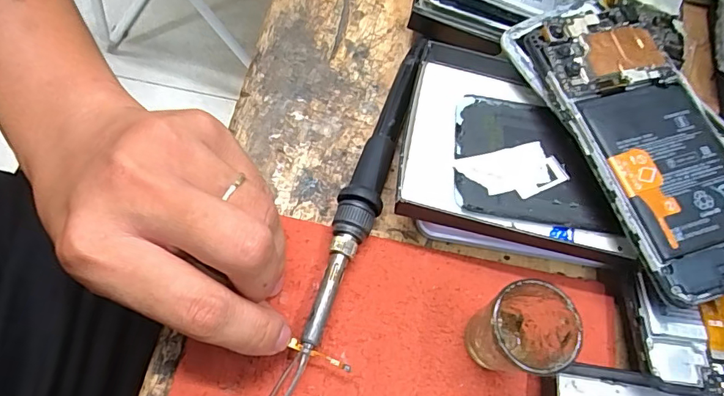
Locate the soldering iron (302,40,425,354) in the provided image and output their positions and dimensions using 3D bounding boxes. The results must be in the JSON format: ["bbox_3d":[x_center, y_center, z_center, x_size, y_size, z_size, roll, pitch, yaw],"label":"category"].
[{"bbox_3d":[0.004,-0.010,0.246,0.018,0.019,0.178,16,68,6],"label":"soldering iron"}]

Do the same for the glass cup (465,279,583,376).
[{"bbox_3d":[0.068,0.057,0.208,0.037,0.043,0.032,14,66,-1],"label":"glass cup"}]

